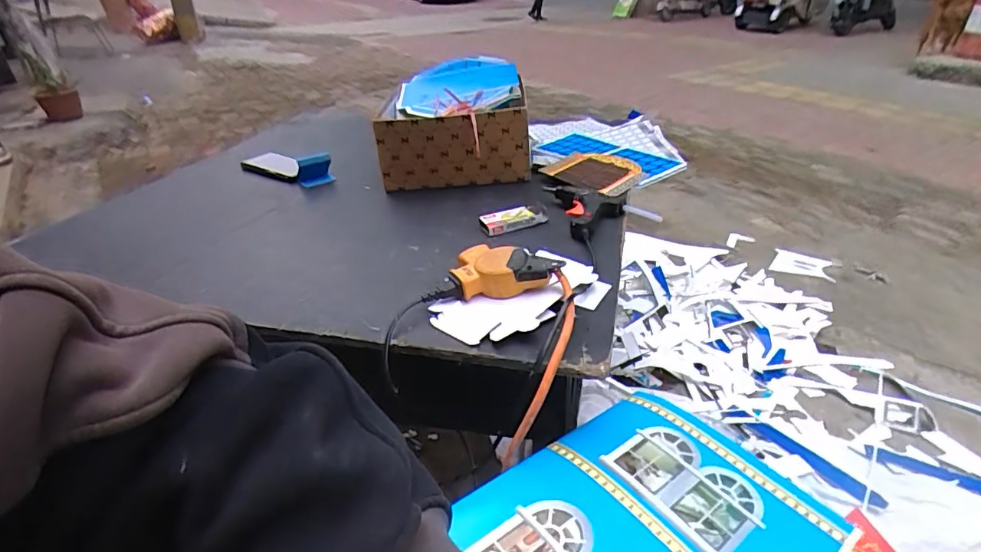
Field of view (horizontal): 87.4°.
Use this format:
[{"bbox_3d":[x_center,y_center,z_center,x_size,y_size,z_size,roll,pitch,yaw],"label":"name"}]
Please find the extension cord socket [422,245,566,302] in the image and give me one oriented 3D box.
[{"bbox_3d":[0.000,-0.012,0.556,0.140,0.038,0.072,-2,35,-4],"label":"extension cord socket"}]

